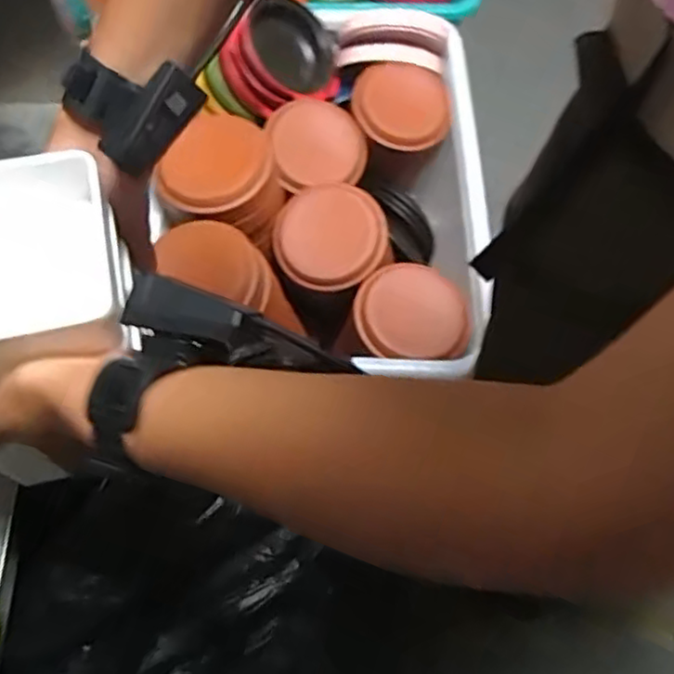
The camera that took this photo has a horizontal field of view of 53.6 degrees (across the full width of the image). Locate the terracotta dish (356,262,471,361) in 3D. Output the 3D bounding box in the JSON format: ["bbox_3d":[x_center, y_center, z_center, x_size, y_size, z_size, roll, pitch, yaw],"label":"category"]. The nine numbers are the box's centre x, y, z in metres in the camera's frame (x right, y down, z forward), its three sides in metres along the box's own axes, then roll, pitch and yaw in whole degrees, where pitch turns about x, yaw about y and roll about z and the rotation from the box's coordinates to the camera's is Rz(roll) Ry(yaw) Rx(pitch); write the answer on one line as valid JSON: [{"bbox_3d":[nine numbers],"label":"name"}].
[{"bbox_3d":[0.112,-0.041,0.996,0.166,0.040,0.181,1,63,-2],"label":"terracotta dish"}]

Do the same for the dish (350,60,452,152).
[{"bbox_3d":[0.109,-0.393,1.145,0.159,0.028,0.159,0,86,-5],"label":"dish"}]

